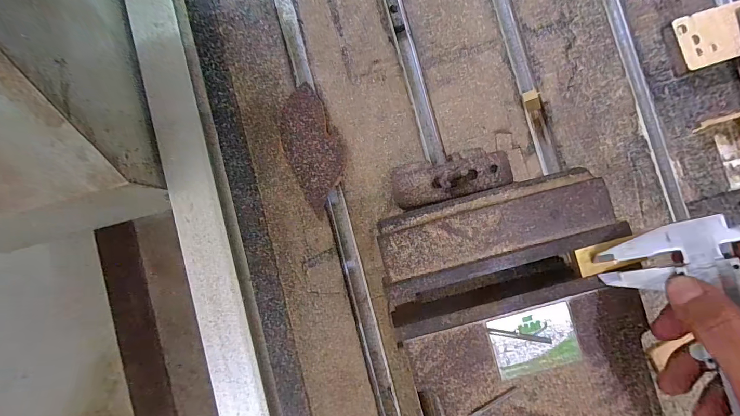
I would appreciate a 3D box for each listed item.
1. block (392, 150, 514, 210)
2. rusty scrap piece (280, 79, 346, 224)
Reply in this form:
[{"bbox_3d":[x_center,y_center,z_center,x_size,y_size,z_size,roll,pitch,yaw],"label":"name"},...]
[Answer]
[{"bbox_3d":[0.068,-0.026,0.310,0.097,0.027,0.038,-13,86,0],"label":"block"},{"bbox_3d":[-0.051,-0.054,0.322,0.049,0.007,0.109,-25,86,0],"label":"rusty scrap piece"}]

